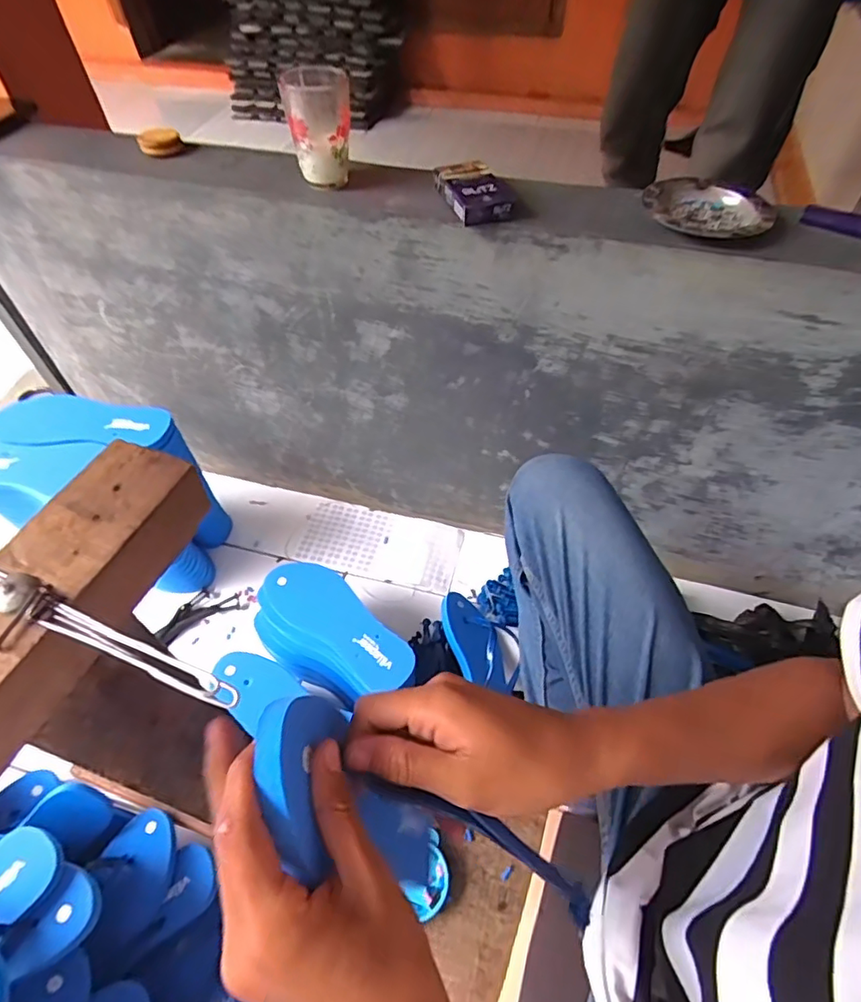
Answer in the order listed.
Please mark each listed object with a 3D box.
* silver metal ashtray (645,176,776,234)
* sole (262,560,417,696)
[{"bbox_3d":[0.266,-0.280,0.518,0.116,0.023,0.099,22,57,16],"label":"silver metal ashtray"},{"bbox_3d":[-0.125,0.159,0.720,0.237,0.017,0.087,33,61,22],"label":"sole"}]

